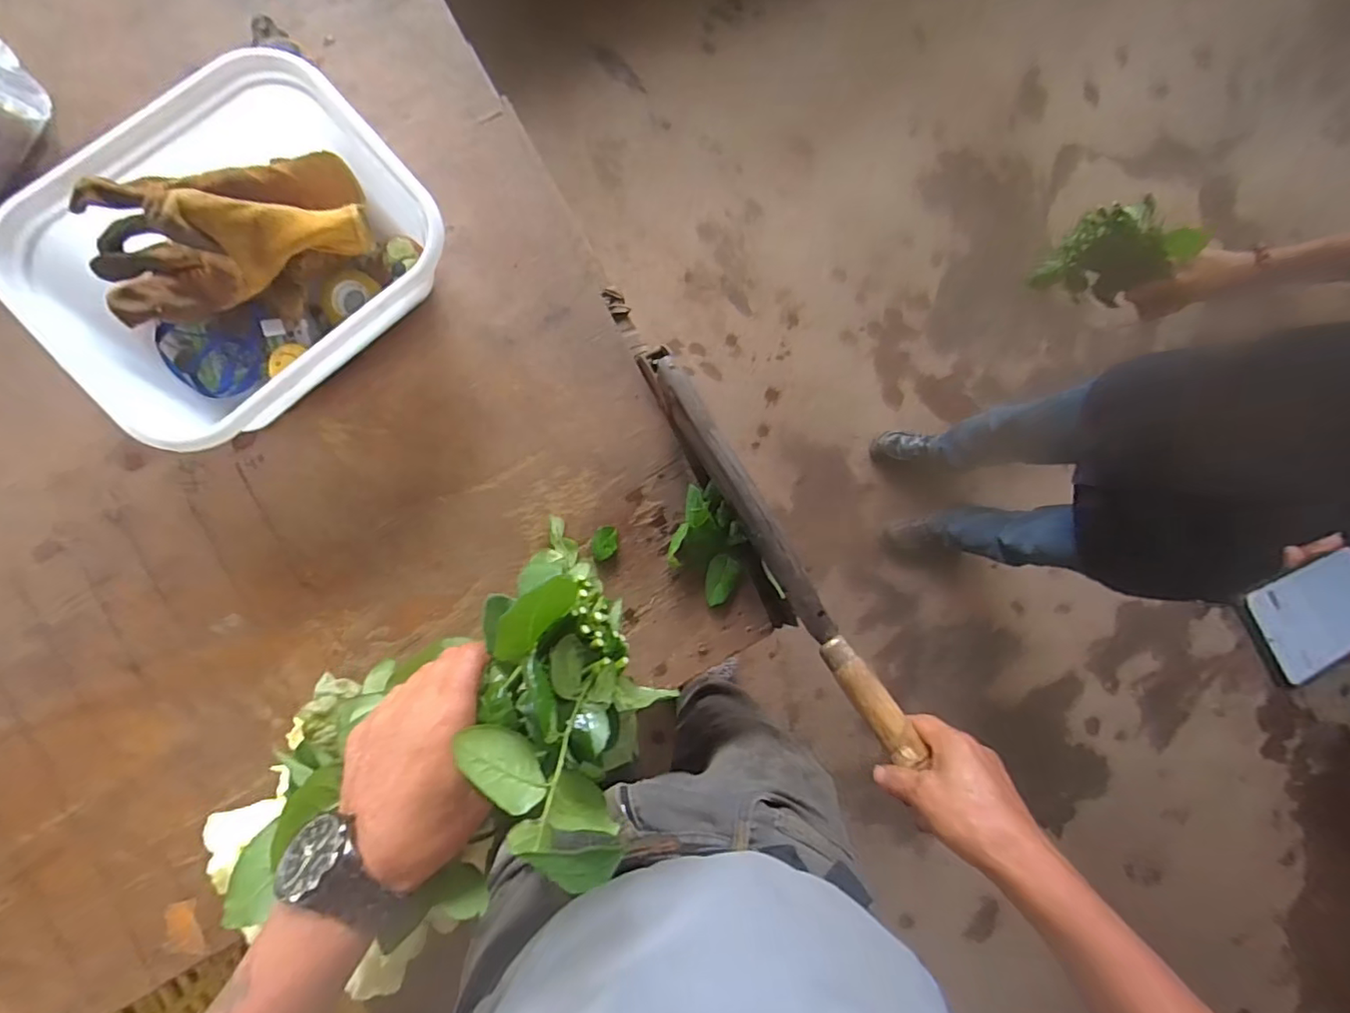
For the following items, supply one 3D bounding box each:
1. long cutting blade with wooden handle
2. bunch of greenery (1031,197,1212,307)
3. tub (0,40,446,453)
[{"bbox_3d":[0.091,0.036,0.528,0.026,0.058,0.397,-29,79,-9],"label":"long cutting blade with wooden handle"},{"bbox_3d":[0.471,-0.273,0.620,0.083,0.142,0.085,-8,86,-6],"label":"bunch of greenery"},{"bbox_3d":[-0.372,-0.212,0.510,0.301,0.095,0.239,-41,93,-7],"label":"tub"}]

